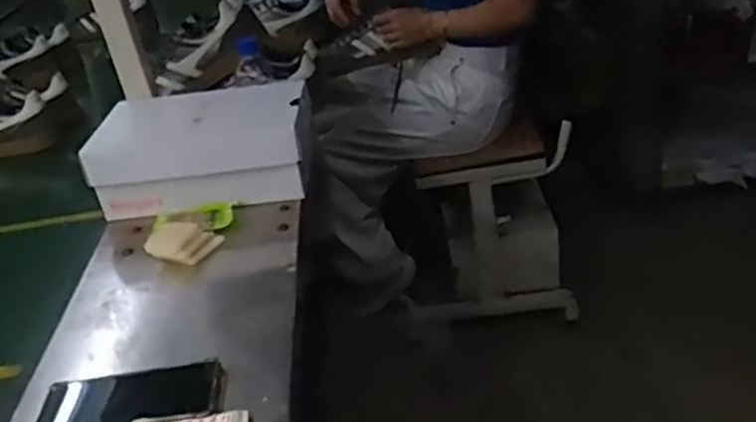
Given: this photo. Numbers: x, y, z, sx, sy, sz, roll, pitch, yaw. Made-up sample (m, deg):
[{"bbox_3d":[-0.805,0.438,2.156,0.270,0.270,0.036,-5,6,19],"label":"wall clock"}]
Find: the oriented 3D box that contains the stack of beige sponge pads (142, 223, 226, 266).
[{"bbox_3d":[-0.243,0.038,0.908,0.078,0.030,0.060,7,33,22],"label":"stack of beige sponge pads"}]

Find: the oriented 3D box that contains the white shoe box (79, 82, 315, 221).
[{"bbox_3d":[-0.246,-0.091,1.050,0.296,0.119,0.167,-6,31,3],"label":"white shoe box"}]

